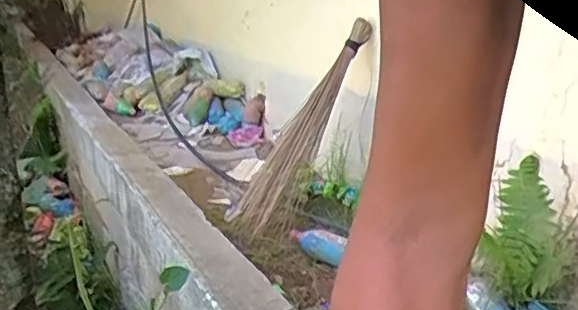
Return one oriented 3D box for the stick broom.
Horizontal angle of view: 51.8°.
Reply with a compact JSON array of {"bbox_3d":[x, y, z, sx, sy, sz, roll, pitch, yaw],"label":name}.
[{"bbox_3d":[0.046,-0.089,1.938,0.137,0.767,0.208,37,-8,-36],"label":"stick broom"}]

